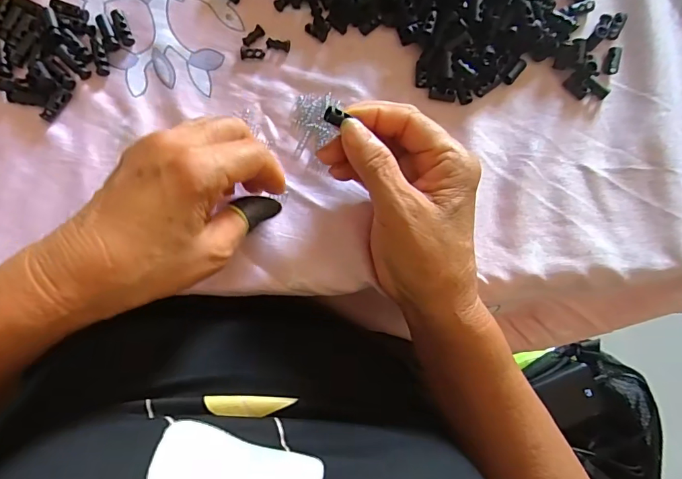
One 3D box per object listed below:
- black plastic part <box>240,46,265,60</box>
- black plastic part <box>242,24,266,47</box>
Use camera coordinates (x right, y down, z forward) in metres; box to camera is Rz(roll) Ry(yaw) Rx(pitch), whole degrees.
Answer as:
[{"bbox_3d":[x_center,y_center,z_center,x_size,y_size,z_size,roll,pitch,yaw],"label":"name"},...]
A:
[{"bbox_3d":[-0.062,-0.131,0.323,0.017,0.006,0.008,-4,82,-18],"label":"black plastic part"},{"bbox_3d":[-0.062,-0.144,0.323,0.017,0.006,0.007,-39,86,-7],"label":"black plastic part"}]

